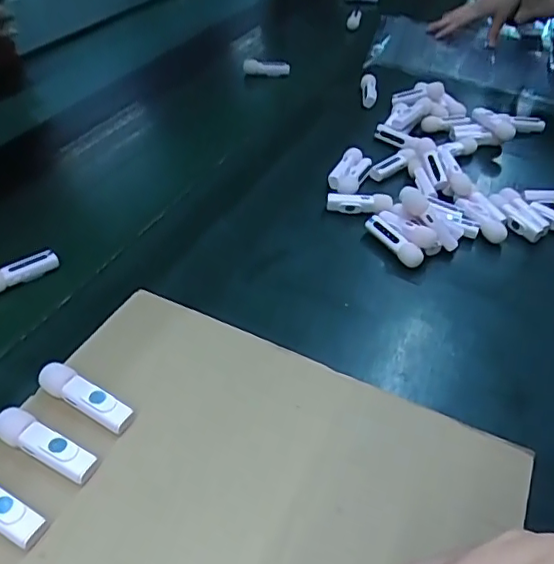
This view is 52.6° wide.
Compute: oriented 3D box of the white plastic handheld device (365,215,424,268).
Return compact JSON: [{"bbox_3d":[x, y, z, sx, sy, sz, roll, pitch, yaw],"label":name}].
[{"bbox_3d":[0.106,-0.036,0.510,0.015,0.017,0.065,-24,52,-28],"label":"white plastic handheld device"}]

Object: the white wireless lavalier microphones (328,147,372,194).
[{"bbox_3d":[0.076,-0.115,0.584,0.034,0.022,0.060,20,45,13],"label":"white wireless lavalier microphones"}]

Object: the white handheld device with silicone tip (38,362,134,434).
[{"bbox_3d":[-0.117,0.072,0.344,0.060,0.018,0.017,24,47,17],"label":"white handheld device with silicone tip"}]

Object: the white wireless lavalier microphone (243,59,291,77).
[{"bbox_3d":[-0.017,-0.306,0.799,0.076,0.026,0.021,11,43,22],"label":"white wireless lavalier microphone"}]

